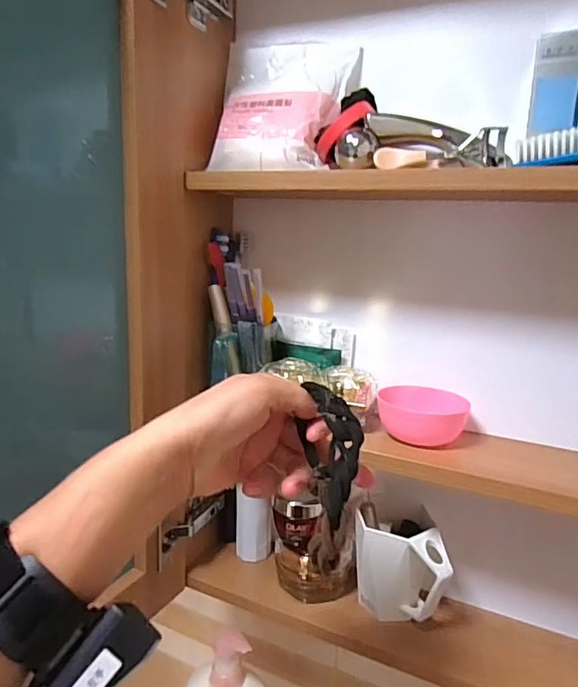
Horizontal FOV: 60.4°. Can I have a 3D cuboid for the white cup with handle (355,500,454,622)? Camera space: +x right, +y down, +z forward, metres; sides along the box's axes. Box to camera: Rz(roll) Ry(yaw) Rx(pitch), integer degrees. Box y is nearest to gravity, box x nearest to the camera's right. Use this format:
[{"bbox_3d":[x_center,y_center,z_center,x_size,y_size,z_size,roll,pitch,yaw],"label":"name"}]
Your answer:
[{"bbox_3d":[0.115,0.230,0.518,0.098,0.100,0.075,6,13,17],"label":"white cup with handle"}]

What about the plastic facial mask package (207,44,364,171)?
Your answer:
[{"bbox_3d":[-0.010,-0.236,0.493,0.141,0.149,0.029,10,-19,20],"label":"plastic facial mask package"}]

